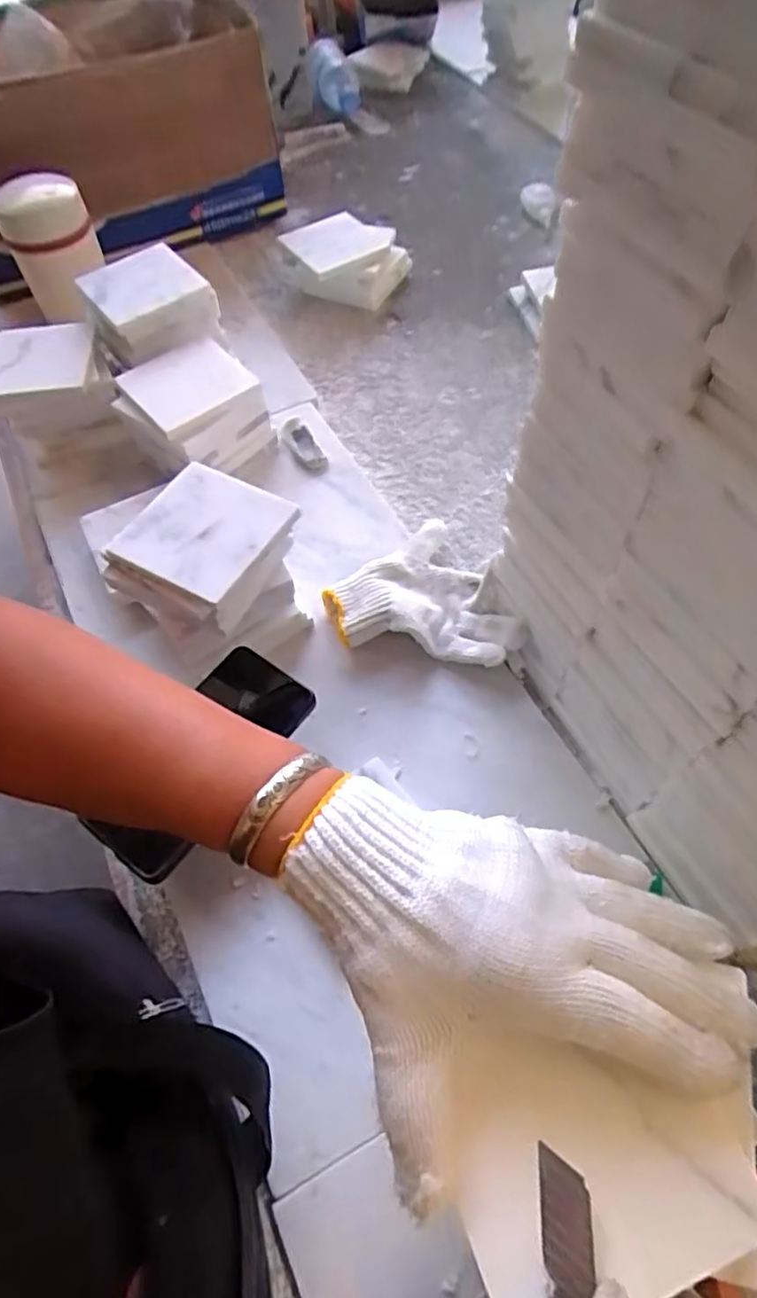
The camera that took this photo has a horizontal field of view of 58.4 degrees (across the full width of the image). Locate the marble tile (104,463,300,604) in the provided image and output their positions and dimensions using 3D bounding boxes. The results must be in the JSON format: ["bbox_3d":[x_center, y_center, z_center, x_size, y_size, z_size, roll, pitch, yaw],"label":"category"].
[{"bbox_3d":[-0.127,-0.087,0.487,0.101,0.009,0.098,26,65,16],"label":"marble tile"}]

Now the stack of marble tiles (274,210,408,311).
[{"bbox_3d":[-0.033,-0.475,0.835,0.139,0.062,0.119,-29,64,-13],"label":"stack of marble tiles"}]

